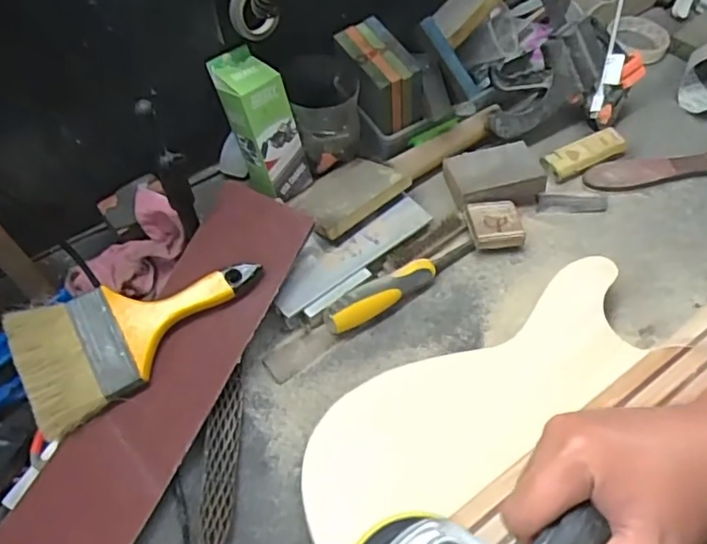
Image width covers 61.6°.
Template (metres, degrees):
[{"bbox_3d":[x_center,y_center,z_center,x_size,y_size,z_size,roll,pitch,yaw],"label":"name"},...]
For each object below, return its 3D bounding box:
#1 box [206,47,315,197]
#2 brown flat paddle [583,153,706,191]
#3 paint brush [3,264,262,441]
[{"bbox_3d":[-0.094,-0.154,0.633,0.066,0.163,0.050,-33,35,-19],"label":"box"},{"bbox_3d":[0.388,-0.128,0.717,0.226,0.008,0.040,-8,57,-6],"label":"brown flat paddle"},{"bbox_3d":[-0.187,0.047,0.534,0.219,0.017,0.113,-24,76,-14],"label":"paint brush"}]

